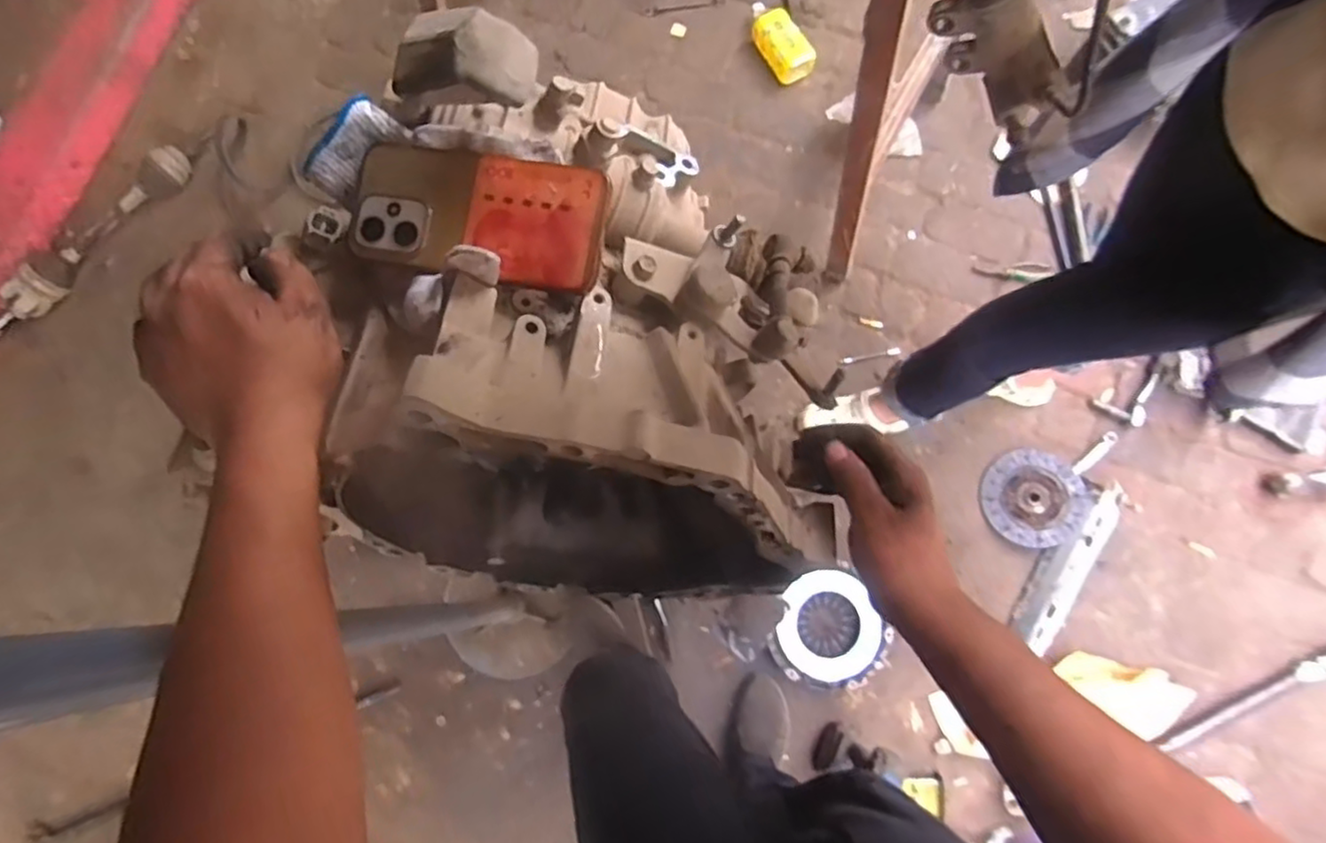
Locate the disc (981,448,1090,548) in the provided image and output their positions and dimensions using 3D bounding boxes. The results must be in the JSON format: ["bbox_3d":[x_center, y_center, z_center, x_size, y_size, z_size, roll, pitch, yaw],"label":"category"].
[{"bbox_3d":[0.810,0.164,1.467,0.215,0.040,0.216,0,78,0],"label":"disc"}]

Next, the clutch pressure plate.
[{"bbox_3d":[0.341,0.440,1.380,0.231,0.070,0.236,0,78,0],"label":"clutch pressure plate"}]

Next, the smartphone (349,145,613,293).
[{"bbox_3d":[-0.112,-0.125,0.407,0.157,0.017,0.076,9,78,2],"label":"smartphone"}]

